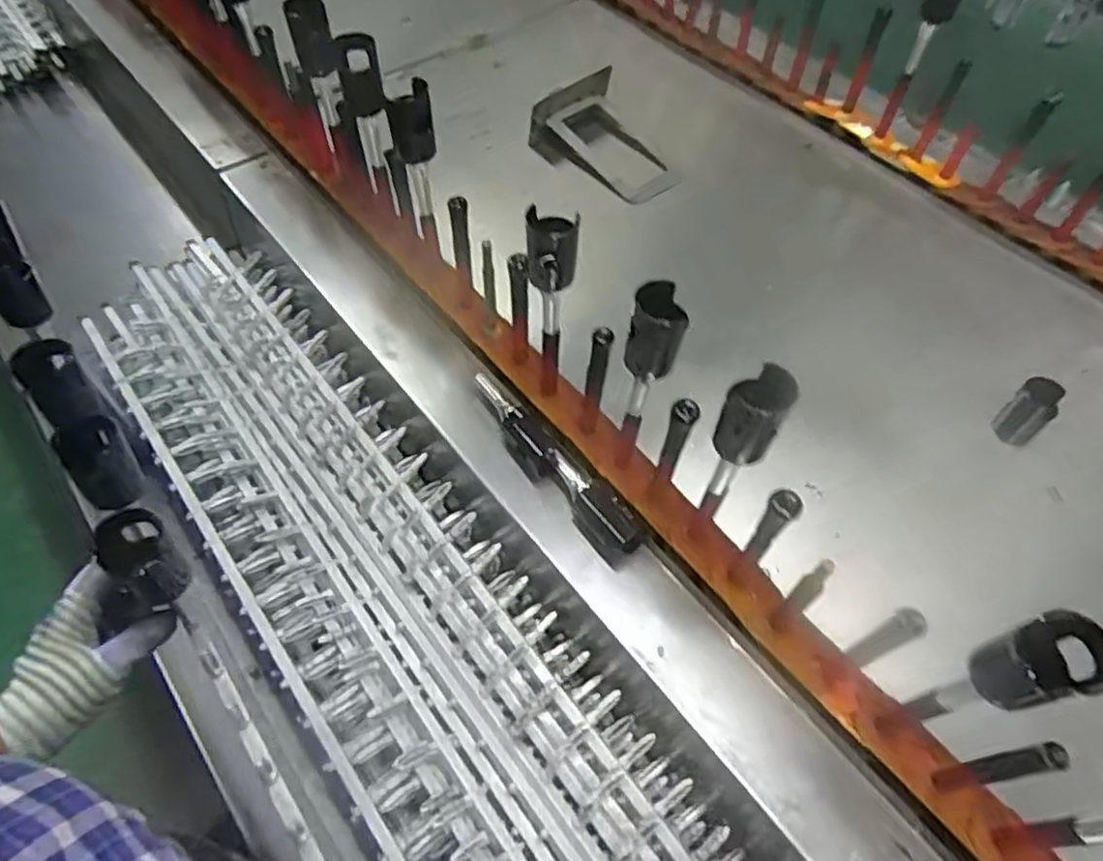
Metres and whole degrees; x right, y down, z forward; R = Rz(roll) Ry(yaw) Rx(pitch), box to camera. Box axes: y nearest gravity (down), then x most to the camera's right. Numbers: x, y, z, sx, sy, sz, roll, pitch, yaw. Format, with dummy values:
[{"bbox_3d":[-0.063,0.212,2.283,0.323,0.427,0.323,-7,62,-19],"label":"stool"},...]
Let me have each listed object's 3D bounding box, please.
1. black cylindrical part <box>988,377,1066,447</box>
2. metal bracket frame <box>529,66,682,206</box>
[{"bbox_3d":[0.498,-0.019,0.726,0.039,0.064,0.041,2,56,-2],"label":"black cylindrical part"},{"bbox_3d":[0.080,-0.422,1.005,0.164,0.060,0.230,-32,64,-22],"label":"metal bracket frame"}]

